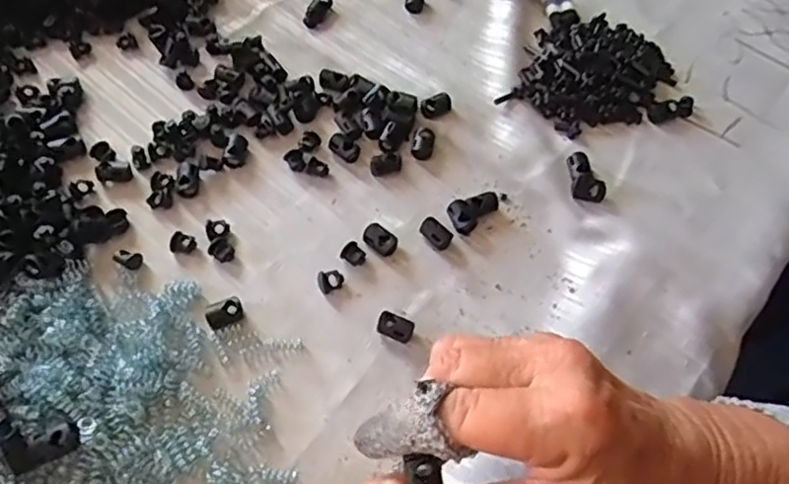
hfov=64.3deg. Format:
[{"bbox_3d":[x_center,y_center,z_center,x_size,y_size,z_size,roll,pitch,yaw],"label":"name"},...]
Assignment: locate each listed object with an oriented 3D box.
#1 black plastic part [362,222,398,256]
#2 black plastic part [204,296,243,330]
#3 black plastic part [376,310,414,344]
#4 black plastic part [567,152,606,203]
[{"bbox_3d":[-0.009,-0.002,0.372,0.021,0.006,0.015,32,63,15],"label":"black plastic part"},{"bbox_3d":[-0.091,0.039,0.339,0.019,0.006,0.013,-20,63,-15],"label":"black plastic part"},{"bbox_3d":[0.001,0.047,0.343,0.019,0.008,0.014,24,61,10],"label":"black plastic part"},{"bbox_3d":[0.119,-0.040,0.391,0.018,0.009,0.033,-3,60,-5],"label":"black plastic part"}]

